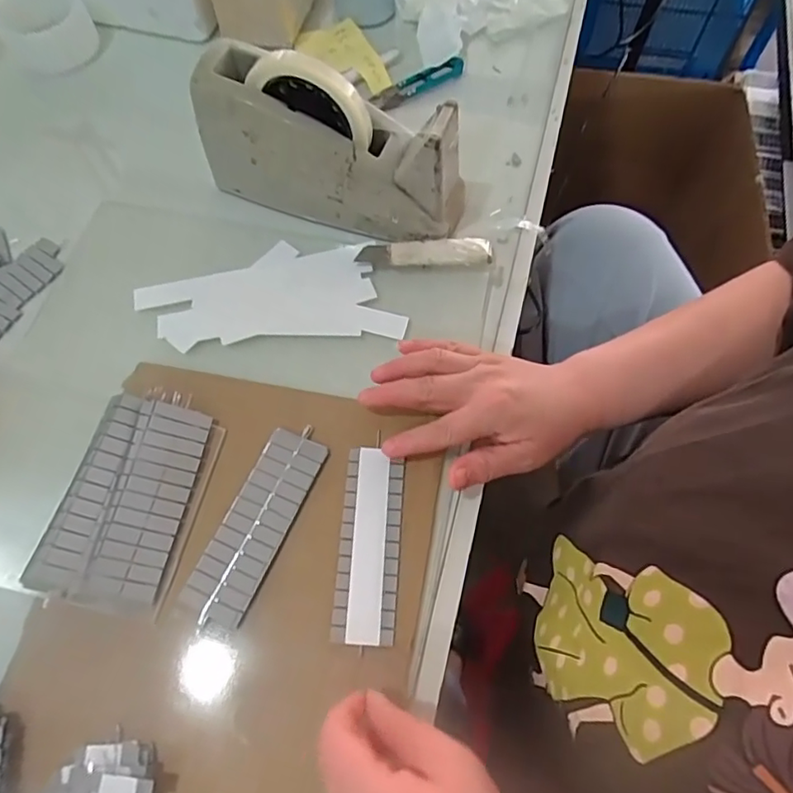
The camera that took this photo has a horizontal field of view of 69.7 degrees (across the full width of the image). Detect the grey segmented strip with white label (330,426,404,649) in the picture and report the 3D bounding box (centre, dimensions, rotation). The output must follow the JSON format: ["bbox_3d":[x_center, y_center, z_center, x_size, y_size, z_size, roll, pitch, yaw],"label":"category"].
[{"bbox_3d":[-0.018,0.094,0.374,0.039,0.004,0.125,3,66,0],"label":"grey segmented strip with white label"}]

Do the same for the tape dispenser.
[{"bbox_3d":[-0.050,-0.203,0.451,0.214,0.112,0.071,14,66,6],"label":"tape dispenser"}]

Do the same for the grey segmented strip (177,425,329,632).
[{"bbox_3d":[-0.092,0.082,0.378,0.041,0.005,0.129,22,68,10],"label":"grey segmented strip"}]

